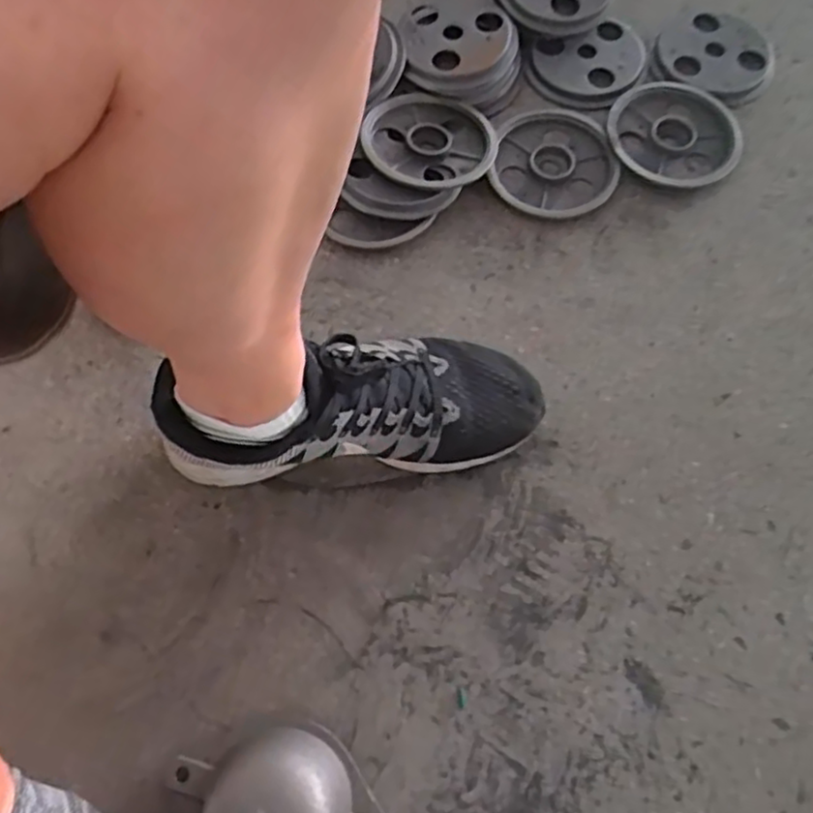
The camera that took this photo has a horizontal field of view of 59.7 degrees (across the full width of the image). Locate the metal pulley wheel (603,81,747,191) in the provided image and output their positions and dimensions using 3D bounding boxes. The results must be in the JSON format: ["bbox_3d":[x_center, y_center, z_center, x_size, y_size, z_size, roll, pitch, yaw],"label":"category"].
[{"bbox_3d":[0.254,-0.263,0.678,0.114,0.012,0.124,-8,69,-2],"label":"metal pulley wheel"}]

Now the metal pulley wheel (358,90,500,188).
[{"bbox_3d":[0.022,-0.245,0.661,0.122,0.028,0.107,-25,71,-8],"label":"metal pulley wheel"}]

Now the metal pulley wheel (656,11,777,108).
[{"bbox_3d":[0.304,-0.348,0.701,0.116,0.015,0.095,38,74,14],"label":"metal pulley wheel"}]

